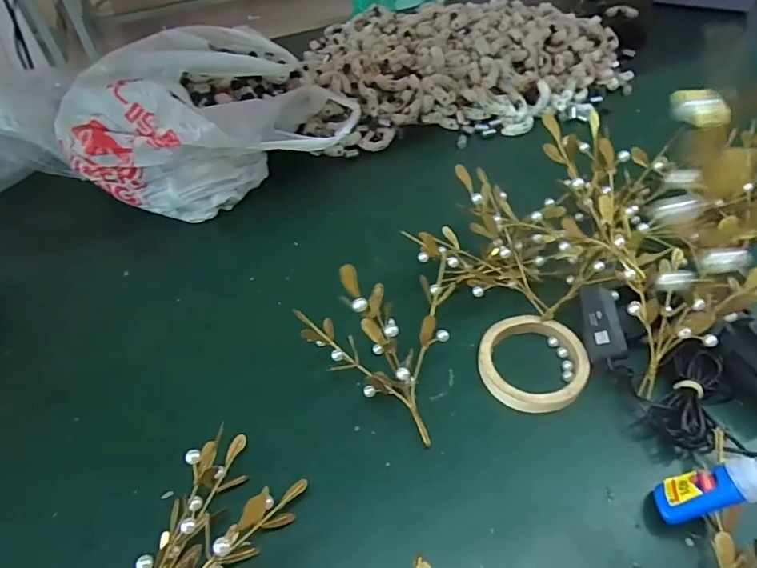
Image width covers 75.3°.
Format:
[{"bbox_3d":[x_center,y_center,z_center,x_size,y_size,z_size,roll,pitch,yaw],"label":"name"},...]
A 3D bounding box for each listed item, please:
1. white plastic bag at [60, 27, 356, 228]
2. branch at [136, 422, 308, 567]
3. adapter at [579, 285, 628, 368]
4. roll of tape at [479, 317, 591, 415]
[{"bbox_3d":[-0.219,-0.212,0.637,0.347,0.153,0.209,-16,49,-11],"label":"white plastic bag"},{"bbox_3d":[-0.123,0.189,0.344,0.080,0.076,0.163,21,53,21],"label":"branch"},{"bbox_3d":[0.209,0.036,0.457,0.031,0.018,0.075,-2,66,2],"label":"adapter"},{"bbox_3d":[0.145,0.074,0.460,0.097,0.016,0.094,-2,48,2],"label":"roll of tape"}]

